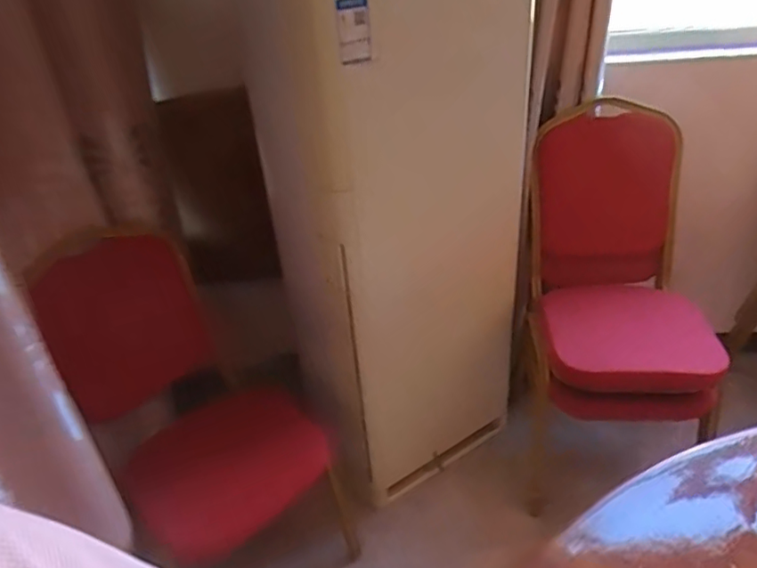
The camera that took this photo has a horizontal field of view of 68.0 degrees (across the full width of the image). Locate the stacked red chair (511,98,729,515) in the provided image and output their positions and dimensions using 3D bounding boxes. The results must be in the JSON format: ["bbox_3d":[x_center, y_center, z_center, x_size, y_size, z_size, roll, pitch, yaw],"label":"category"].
[{"bbox_3d":[0.638,0.100,1.566,0.417,0.991,0.544,-2,32,5],"label":"stacked red chair"}]

